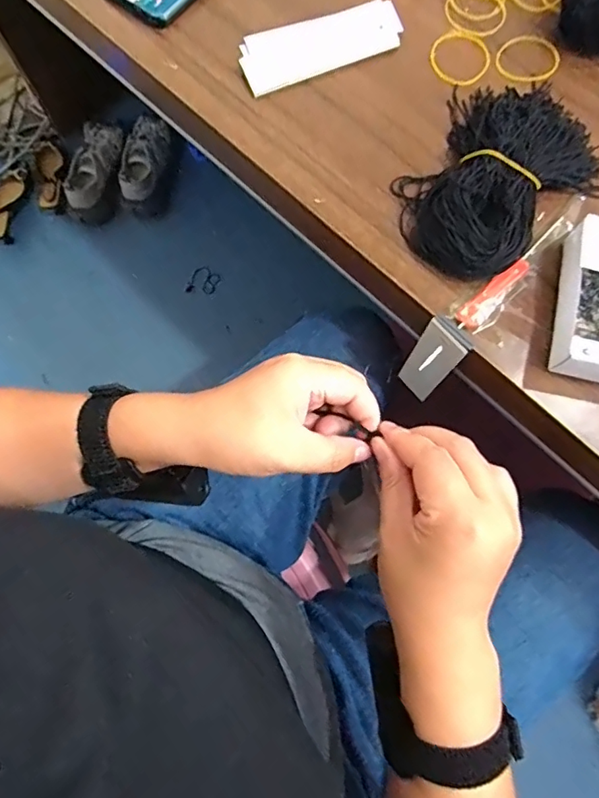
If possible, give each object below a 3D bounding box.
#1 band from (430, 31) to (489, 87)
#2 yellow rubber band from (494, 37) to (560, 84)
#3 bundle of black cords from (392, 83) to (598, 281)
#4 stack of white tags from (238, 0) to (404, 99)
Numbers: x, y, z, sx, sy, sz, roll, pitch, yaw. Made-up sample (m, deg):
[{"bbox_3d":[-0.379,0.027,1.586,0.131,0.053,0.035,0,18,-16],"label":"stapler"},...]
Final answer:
[{"bbox_3d":[0.130,-0.275,0.411,0.047,0.004,0.054,42,80,11],"label":"band"},{"bbox_3d":[0.183,-0.272,0.410,0.051,0.004,0.046,-18,76,-3],"label":"yellow rubber band"},{"bbox_3d":[0.145,-0.162,0.365,0.122,0.034,0.177,30,78,8],"label":"bundle of black cords"},{"bbox_3d":[0.018,-0.284,0.411,0.133,0.013,0.053,-21,76,-4],"label":"stack of white tags"}]

